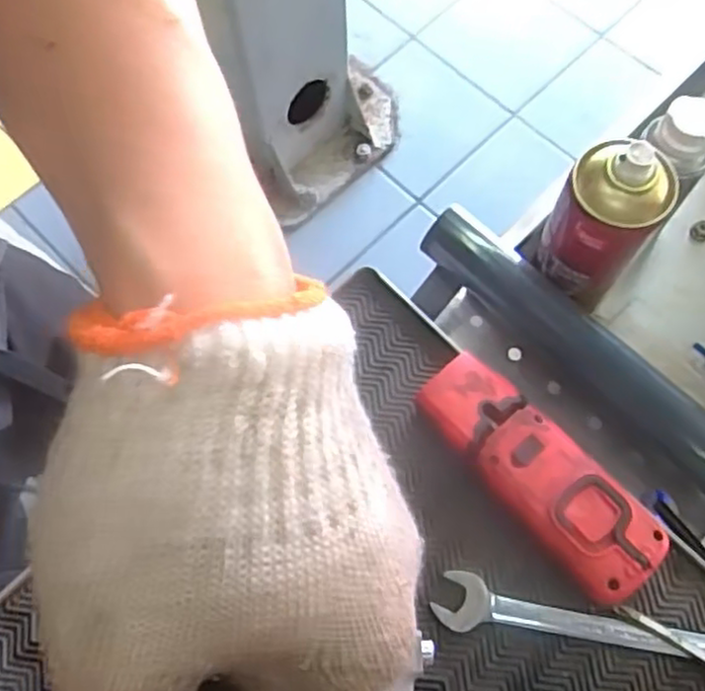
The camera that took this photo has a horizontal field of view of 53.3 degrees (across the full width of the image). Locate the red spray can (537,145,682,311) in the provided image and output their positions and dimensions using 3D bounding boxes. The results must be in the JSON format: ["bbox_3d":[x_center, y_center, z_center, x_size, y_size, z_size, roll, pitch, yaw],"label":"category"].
[{"bbox_3d":[0.166,-0.080,0.470,0.063,0.145,0.062,29,74,11],"label":"red spray can"}]

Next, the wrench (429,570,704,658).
[{"bbox_3d":[0.147,0.162,0.399,0.197,0.016,0.029,10,71,5],"label":"wrench"}]

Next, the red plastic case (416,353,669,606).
[{"bbox_3d":[0.109,0.075,0.417,0.058,0.024,0.160,-40,74,-12],"label":"red plastic case"}]

